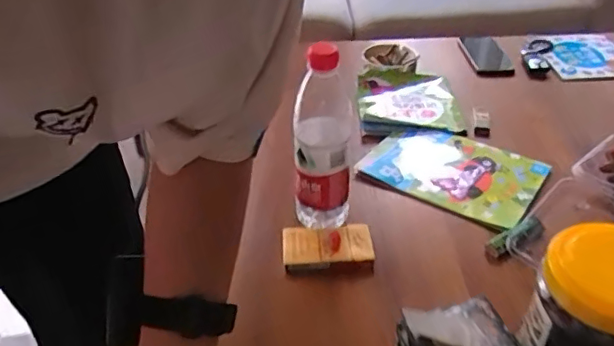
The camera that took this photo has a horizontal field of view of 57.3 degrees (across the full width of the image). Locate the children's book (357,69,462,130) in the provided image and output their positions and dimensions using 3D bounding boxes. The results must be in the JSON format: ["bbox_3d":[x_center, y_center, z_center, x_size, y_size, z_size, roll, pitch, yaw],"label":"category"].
[{"bbox_3d":[0.154,-0.112,0.858,0.149,0.022,0.164,-1,36,3],"label":"children's book"}]

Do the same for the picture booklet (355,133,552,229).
[{"bbox_3d":[0.183,-0.006,0.727,0.221,0.012,0.140,20,42,28],"label":"picture booklet"}]

